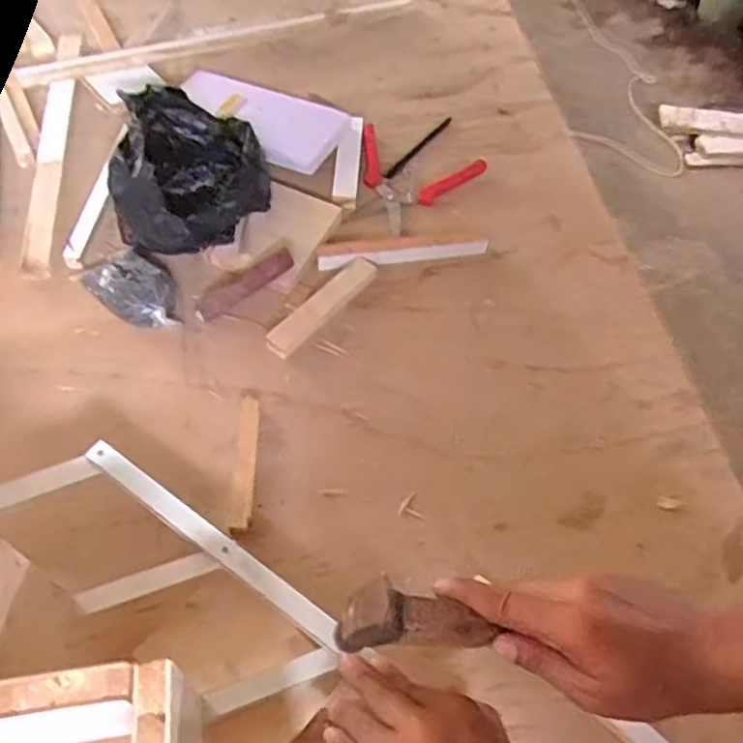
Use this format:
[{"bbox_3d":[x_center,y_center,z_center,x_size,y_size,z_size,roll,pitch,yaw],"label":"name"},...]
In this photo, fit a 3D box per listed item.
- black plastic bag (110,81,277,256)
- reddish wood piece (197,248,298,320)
[{"bbox_3d":[-0.193,-0.220,0.750,0.159,0.069,0.193,-2,59,-6],"label":"black plastic bag"},{"bbox_3d":[-0.126,-0.086,0.703,0.110,0.014,0.021,-33,65,2],"label":"reddish wood piece"}]

